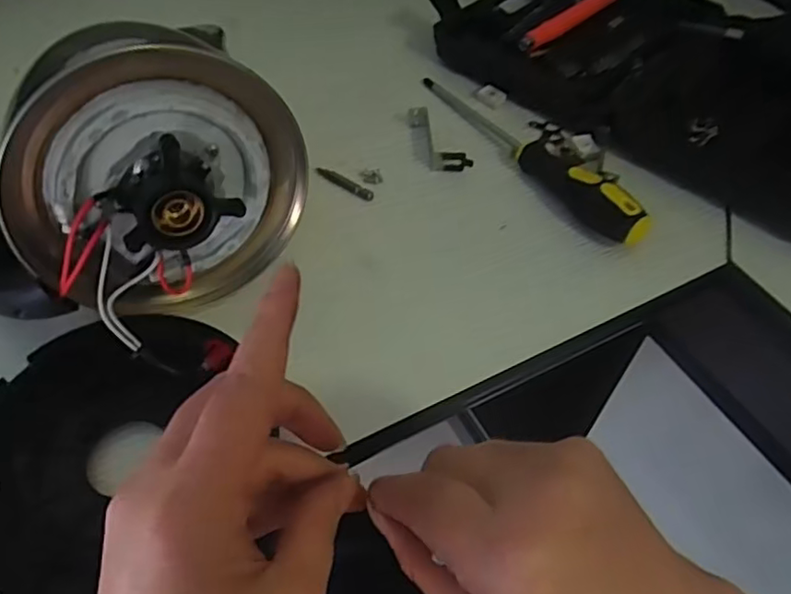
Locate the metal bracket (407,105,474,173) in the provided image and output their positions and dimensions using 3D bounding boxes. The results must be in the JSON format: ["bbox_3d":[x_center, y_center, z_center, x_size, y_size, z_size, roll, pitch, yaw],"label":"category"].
[{"bbox_3d":[0.028,-0.113,0.446,0.022,0.014,0.068,-24,57,-18],"label":"metal bracket"}]

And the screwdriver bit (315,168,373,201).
[{"bbox_3d":[-0.036,-0.078,0.424,0.045,0.005,0.008,26,57,18],"label":"screwdriver bit"}]

